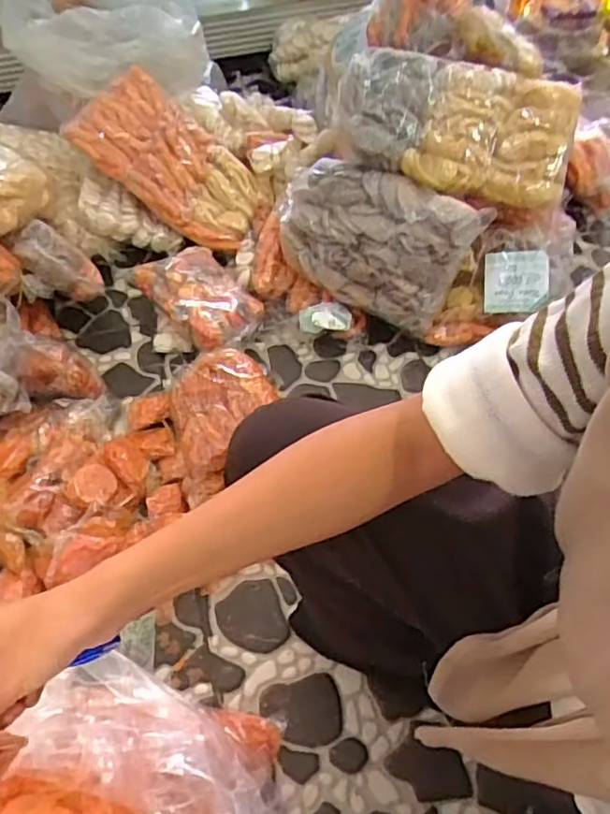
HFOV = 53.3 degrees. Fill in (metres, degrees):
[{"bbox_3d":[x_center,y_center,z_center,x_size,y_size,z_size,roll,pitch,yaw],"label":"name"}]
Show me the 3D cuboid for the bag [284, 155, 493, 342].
[{"bbox_3d":[0.092,-0.247,0.900,0.291,0.200,0.047,29,32,13],"label":"bag"}]

